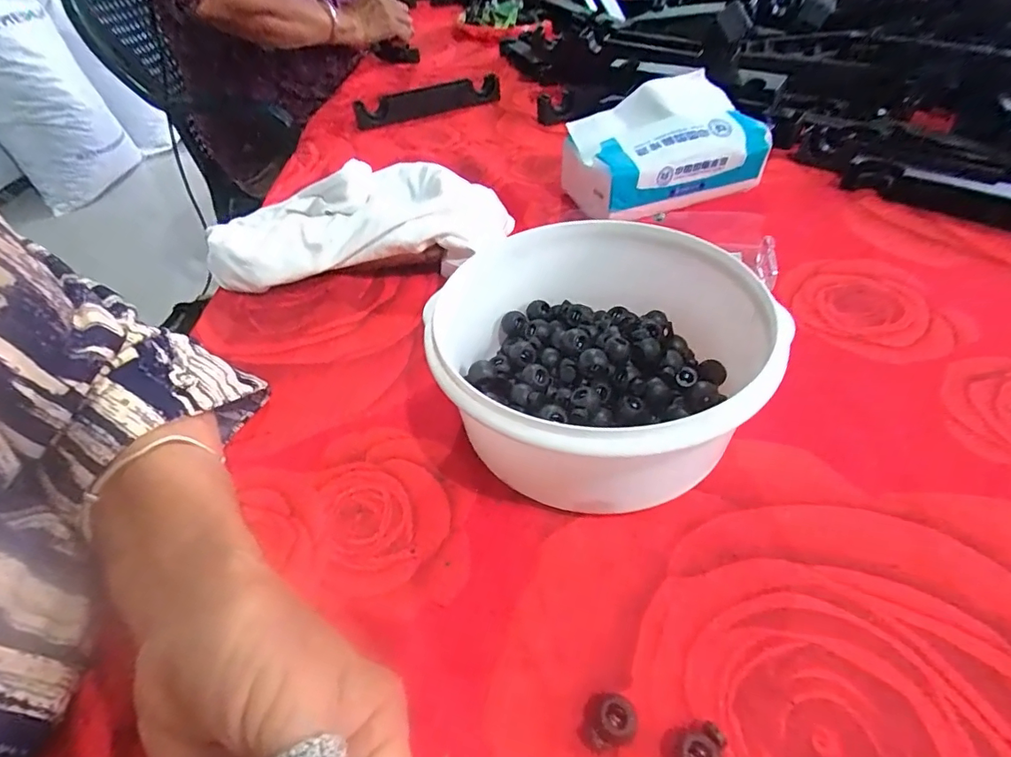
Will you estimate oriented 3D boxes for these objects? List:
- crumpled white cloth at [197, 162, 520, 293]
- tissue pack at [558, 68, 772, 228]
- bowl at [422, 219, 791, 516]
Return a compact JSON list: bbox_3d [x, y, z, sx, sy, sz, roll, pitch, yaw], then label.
[{"bbox_3d":[-0.116,-0.124,0.416,0.234,0.057,0.108,-3,44,3],"label":"crumpled white cloth"},{"bbox_3d":[0.140,-0.202,0.449,0.162,0.083,0.089,-16,45,-10],"label":"tissue pack"},{"bbox_3d":[0.045,-0.008,0.267,0.147,0.077,0.154,-3,44,3],"label":"bowl"}]

